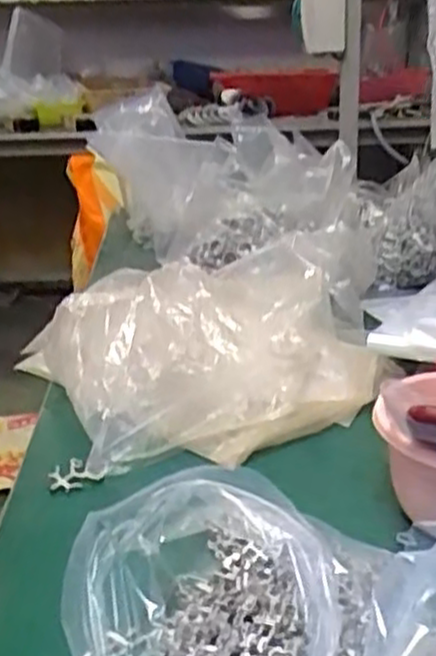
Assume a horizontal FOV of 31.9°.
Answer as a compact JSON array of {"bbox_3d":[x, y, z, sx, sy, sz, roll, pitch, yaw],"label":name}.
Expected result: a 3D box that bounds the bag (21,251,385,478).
[{"bbox_3d":[-0.015,0.012,0.779,0.302,0.093,0.312,-11,24,-22],"label":"bag"}]

